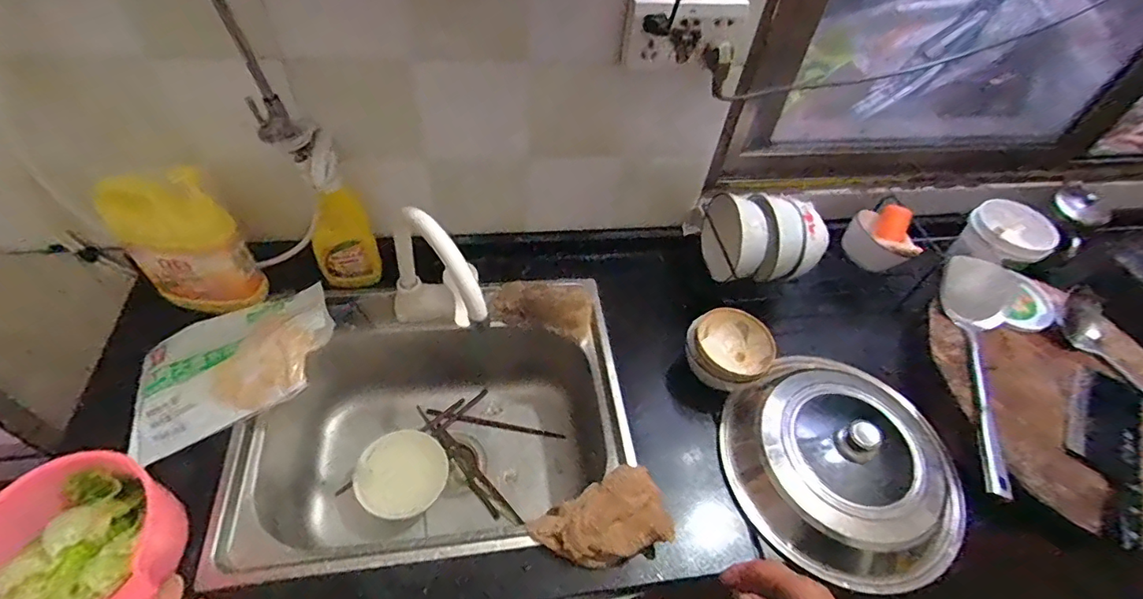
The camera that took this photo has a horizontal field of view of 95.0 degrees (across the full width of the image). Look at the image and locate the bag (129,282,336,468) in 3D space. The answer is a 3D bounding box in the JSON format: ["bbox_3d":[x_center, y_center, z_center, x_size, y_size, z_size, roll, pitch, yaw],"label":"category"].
[{"bbox_3d":[-0.451,0.084,0.697,0.263,0.067,0.160,-22,56,-22],"label":"bag"}]

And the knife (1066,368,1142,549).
[{"bbox_3d":[0.713,0.198,0.698,0.082,0.011,0.270,33,55,20],"label":"knife"}]

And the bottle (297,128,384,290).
[{"bbox_3d":[-0.345,-0.116,0.768,0.089,0.235,0.059,-21,55,-21],"label":"bottle"}]

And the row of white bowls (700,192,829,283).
[{"bbox_3d":[0.313,-0.101,0.831,0.168,0.109,0.141,-4,51,-9],"label":"row of white bowls"}]

